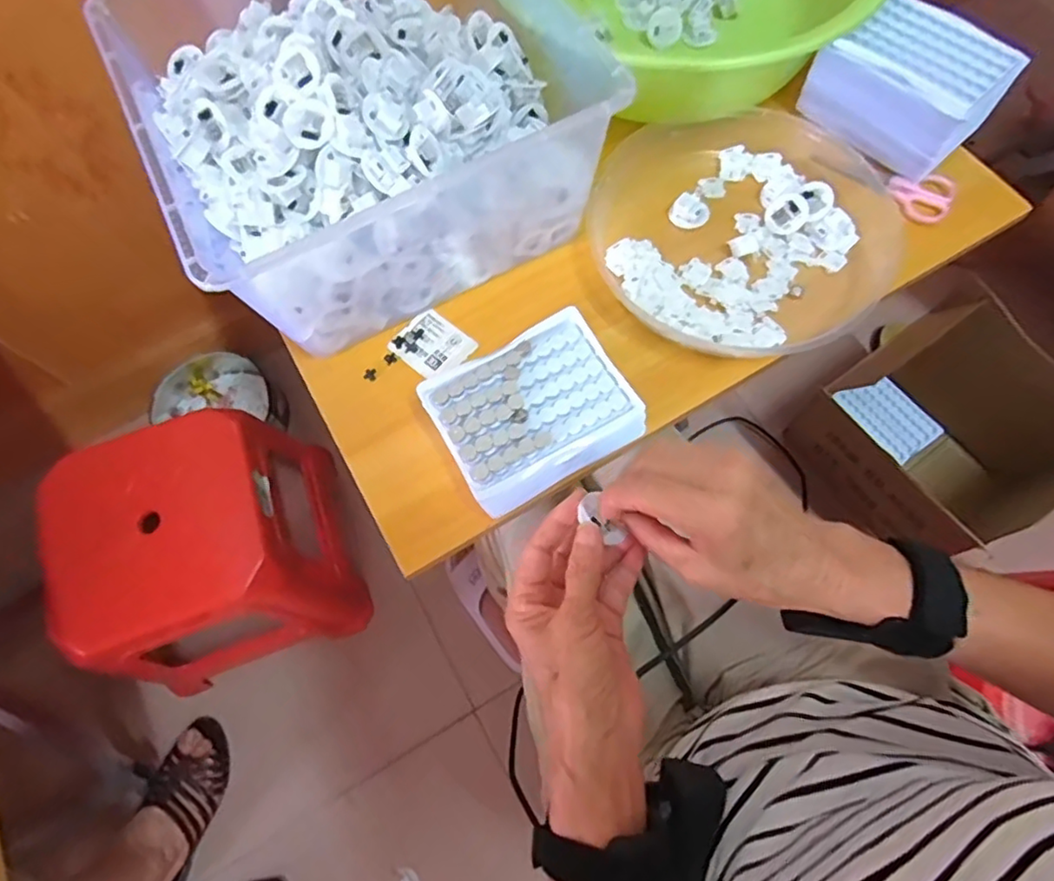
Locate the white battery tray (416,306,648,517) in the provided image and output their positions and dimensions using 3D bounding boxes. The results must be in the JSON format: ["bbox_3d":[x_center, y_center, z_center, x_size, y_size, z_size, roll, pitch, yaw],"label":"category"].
[{"bbox_3d":[0.004,-0.020,0.443,0.130,0.043,0.104,-29,72,-9],"label":"white battery tray"}]

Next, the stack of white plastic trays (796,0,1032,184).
[{"bbox_3d":[0.319,-0.297,0.519,0.133,0.070,0.093,42,76,15],"label":"stack of white plastic trays"}]

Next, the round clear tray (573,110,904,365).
[{"bbox_3d":[0.174,-0.166,0.506,0.242,0.045,0.229,-1,70,2],"label":"round clear tray"}]

